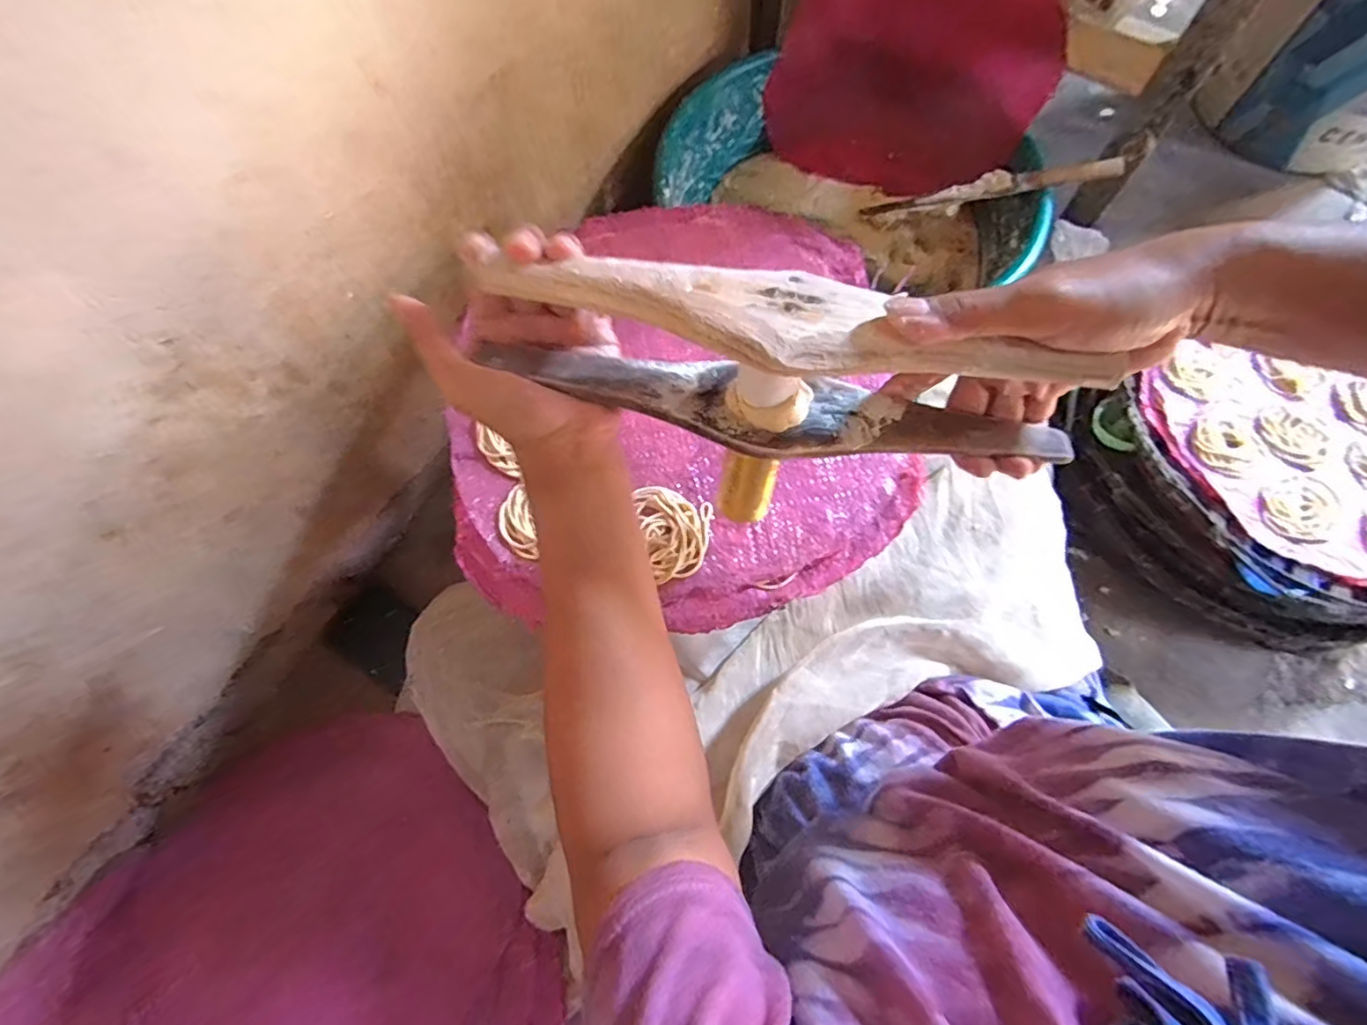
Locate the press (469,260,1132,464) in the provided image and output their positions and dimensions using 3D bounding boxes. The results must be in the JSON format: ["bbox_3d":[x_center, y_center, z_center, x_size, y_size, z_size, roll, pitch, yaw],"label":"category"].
[{"bbox_3d":[0.046,-0.070,0.304,0.286,0.075,0.061,15,71,6],"label":"press"}]

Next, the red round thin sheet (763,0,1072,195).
[{"bbox_3d":[0.268,-0.527,0.720,0.304,0.273,0.031,30,54,5],"label":"red round thin sheet"}]

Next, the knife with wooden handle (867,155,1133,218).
[{"bbox_3d":[0.348,-0.374,0.700,0.266,0.024,0.026,1,69,23],"label":"knife with wooden handle"}]

